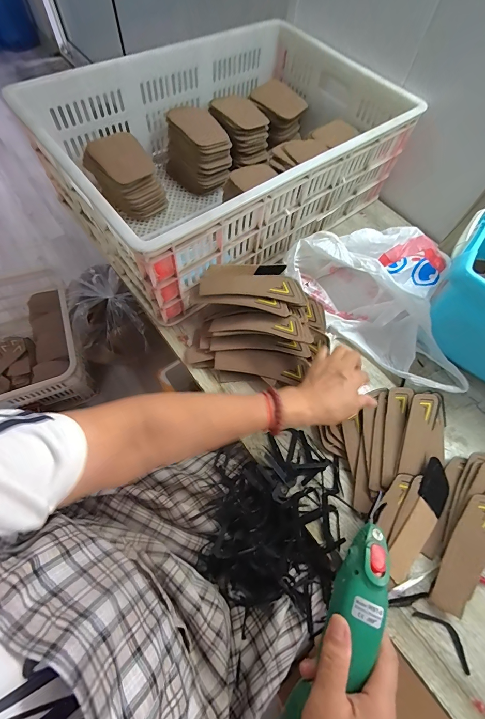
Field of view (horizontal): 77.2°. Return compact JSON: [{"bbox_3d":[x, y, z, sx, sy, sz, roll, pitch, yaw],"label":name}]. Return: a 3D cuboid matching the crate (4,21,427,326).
[{"bbox_3d":[-0.023,-0.408,0.600,0.613,0.185,0.430,-37,71,-19],"label":"crate"}]

